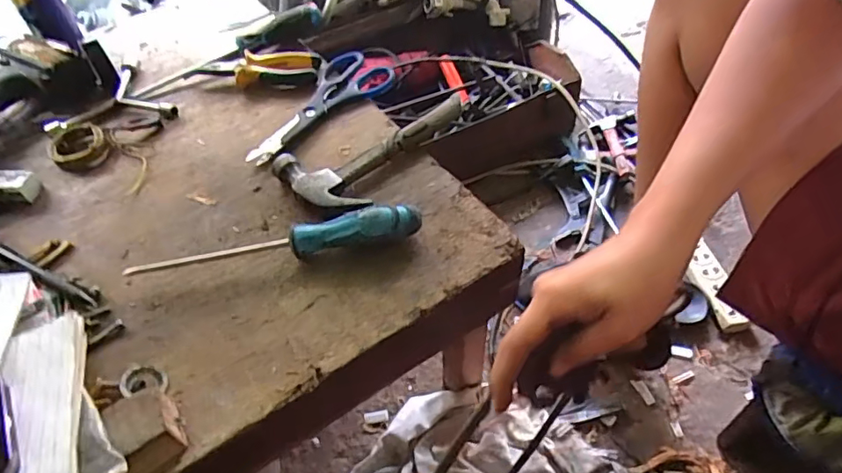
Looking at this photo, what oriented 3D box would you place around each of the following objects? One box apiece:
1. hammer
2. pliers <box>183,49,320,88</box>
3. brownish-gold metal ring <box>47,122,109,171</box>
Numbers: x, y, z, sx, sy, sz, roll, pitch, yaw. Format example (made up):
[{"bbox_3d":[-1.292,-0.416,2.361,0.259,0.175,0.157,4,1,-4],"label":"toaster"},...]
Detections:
[{"bbox_3d":[-0.047,-0.093,0.538,0.107,0.024,0.194,31,58,25],"label":"hammer"},{"bbox_3d":[-0.198,-0.198,0.633,0.150,0.022,0.059,-10,50,-5],"label":"pliers"},{"bbox_3d":[-0.363,-0.097,0.560,0.054,0.017,0.061,-25,54,-17],"label":"brownish-gold metal ring"}]

